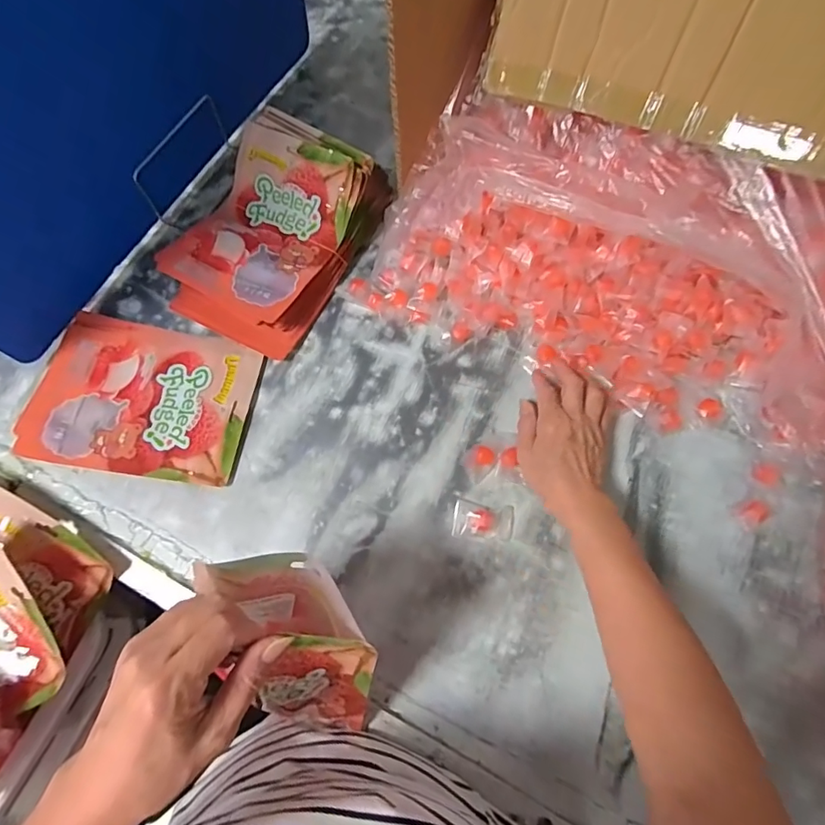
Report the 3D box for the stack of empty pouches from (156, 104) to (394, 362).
[{"bbox_3d":[-0.164,-0.206,0.538,0.181,0.090,0.244,29,72,11],"label":"stack of empty pouches"}]

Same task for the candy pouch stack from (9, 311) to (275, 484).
[{"bbox_3d":[-0.287,-0.018,0.511,0.236,0.010,0.167,8,70,4],"label":"candy pouch stack"}]

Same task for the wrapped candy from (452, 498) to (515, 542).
[{"bbox_3d":[0.069,0.104,0.458,0.058,0.011,0.034,7,69,4],"label":"wrapped candy"}]

